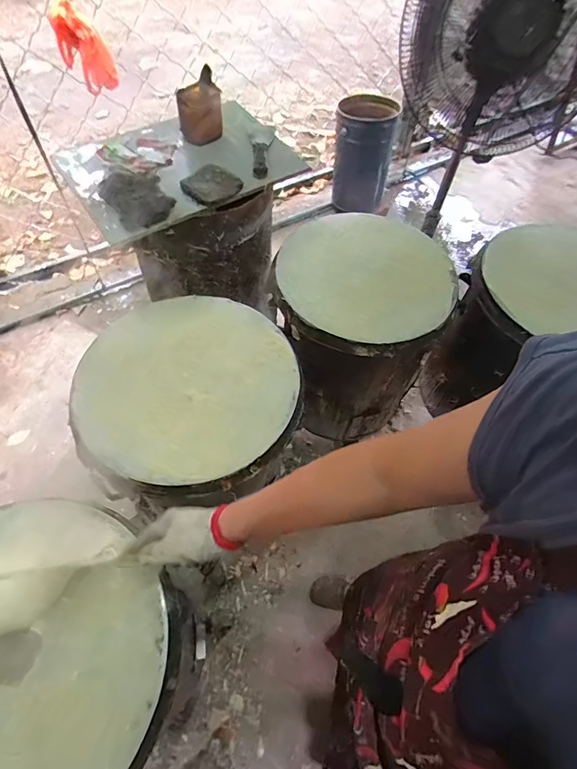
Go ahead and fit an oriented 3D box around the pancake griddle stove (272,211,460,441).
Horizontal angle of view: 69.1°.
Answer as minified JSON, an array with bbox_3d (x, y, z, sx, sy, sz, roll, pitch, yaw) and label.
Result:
[{"bbox_3d":[0.158,-0.114,1.104,0.361,0.498,0.361,12,59,4],"label":"pancake griddle stove"}]

